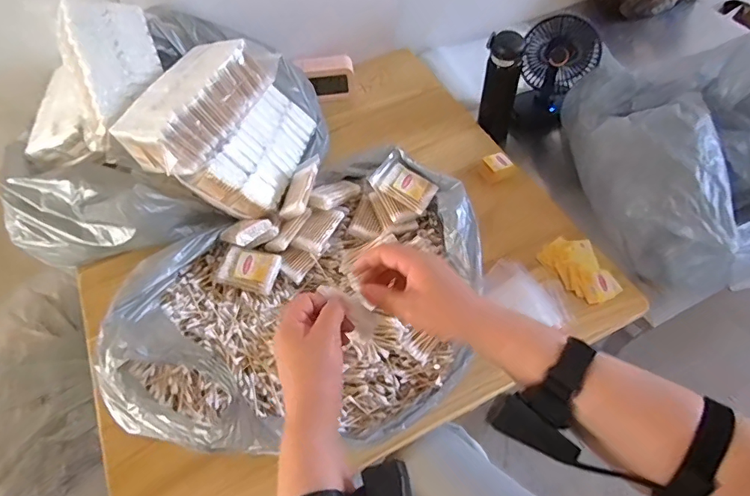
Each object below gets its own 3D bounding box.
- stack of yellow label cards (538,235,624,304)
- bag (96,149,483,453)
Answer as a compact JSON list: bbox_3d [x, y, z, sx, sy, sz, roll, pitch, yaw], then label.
[{"bbox_3d":[0.316,0.031,0.739,0.075,0.012,0.118,-25,57,-14],"label":"stack of yellow label cards"},{"bbox_3d":[-0.074,0.067,0.613,0.468,0.161,0.340,-23,56,-12],"label":"bag"}]

